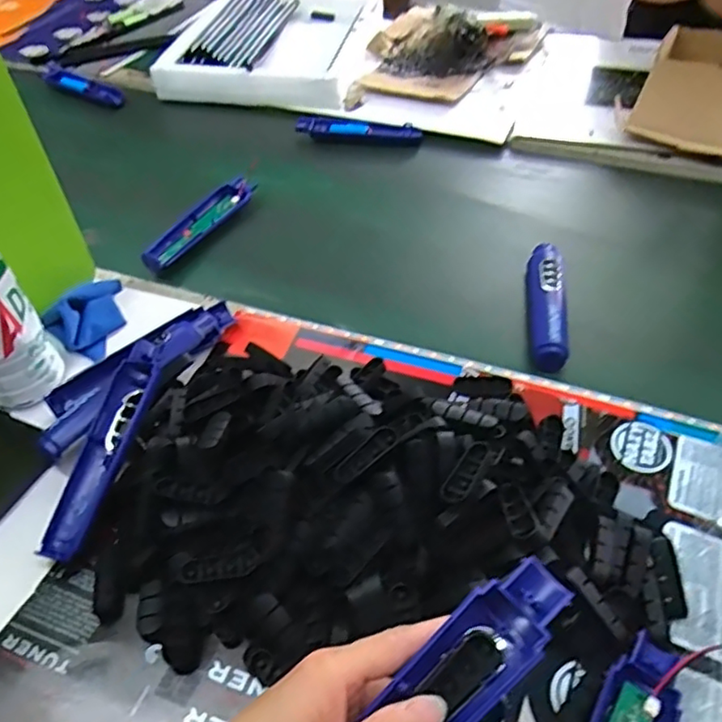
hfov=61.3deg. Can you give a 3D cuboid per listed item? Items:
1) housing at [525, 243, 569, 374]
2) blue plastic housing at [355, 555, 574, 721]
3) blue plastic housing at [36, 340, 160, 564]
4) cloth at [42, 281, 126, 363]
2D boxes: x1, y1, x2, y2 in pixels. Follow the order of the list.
[{"bbox_3d":[0.180,-0.063,0.595,0.036,0.025,0.168,7,48,8],"label":"housing"},{"bbox_3d":[0.029,0.165,0.283,0.175,0.017,0.039,-44,58,-11],"label":"blue plastic housing"},{"bbox_3d":[-0.191,0.062,0.455,0.039,0.020,0.167,10,64,11],"label":"blue plastic housing"},{"bbox_3d":[-0.256,-0.047,0.573,0.075,0.039,0.089,-25,52,-20],"label":"cloth"}]

